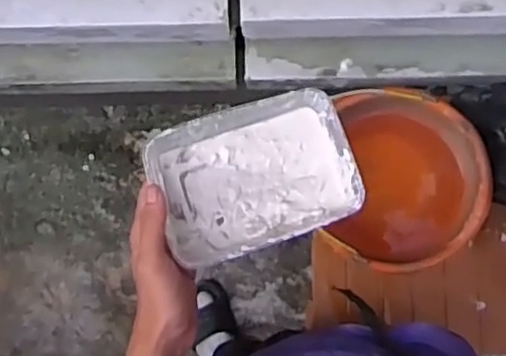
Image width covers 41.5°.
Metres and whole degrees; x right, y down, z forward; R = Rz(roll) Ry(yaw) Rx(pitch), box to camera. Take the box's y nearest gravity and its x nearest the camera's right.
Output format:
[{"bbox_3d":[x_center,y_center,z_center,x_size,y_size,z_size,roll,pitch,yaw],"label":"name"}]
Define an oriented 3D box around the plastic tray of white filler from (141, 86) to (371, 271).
[{"bbox_3d":[0.004,-0.002,0.559,0.160,0.052,0.114,-21,83,-1],"label":"plastic tray of white filler"}]

